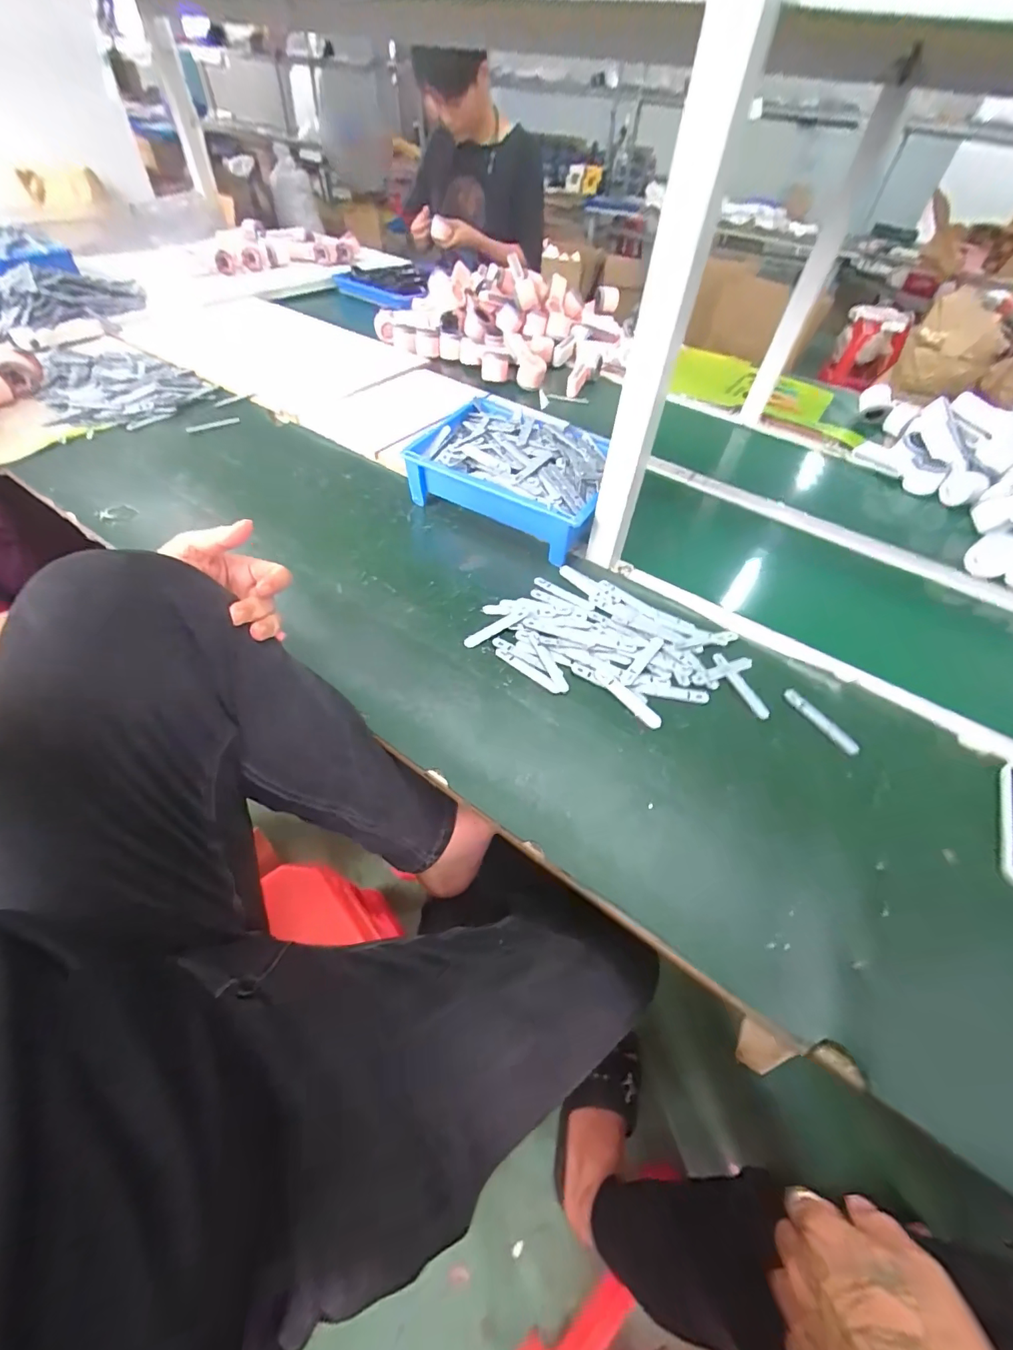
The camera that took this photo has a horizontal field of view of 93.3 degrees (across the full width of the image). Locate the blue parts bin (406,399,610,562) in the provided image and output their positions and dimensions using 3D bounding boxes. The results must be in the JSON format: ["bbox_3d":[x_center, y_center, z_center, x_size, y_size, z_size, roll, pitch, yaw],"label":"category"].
[{"bbox_3d":[0.012,-0.311,0.756,0.304,0.108,0.212,25,52,15],"label":"blue parts bin"}]

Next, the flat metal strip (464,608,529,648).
[{"bbox_3d":[-0.012,-0.059,0.604,0.094,0.005,0.019,-29,65,-17],"label":"flat metal strip"}]

